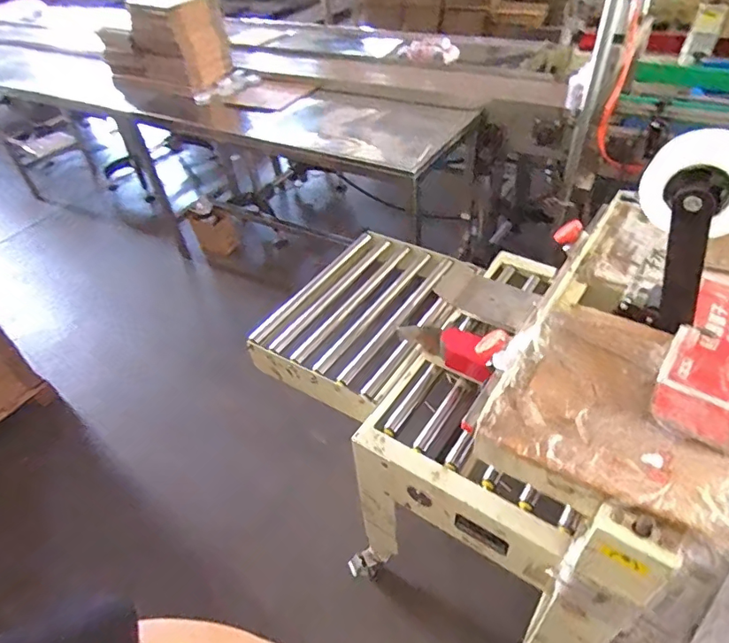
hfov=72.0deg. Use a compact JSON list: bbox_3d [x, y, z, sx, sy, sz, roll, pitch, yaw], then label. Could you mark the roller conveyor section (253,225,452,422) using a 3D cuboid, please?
[{"bbox_3d":[0.007,-0.024,1.343,0.408,0.080,0.573,20,49,27],"label":"roller conveyor section"}]

